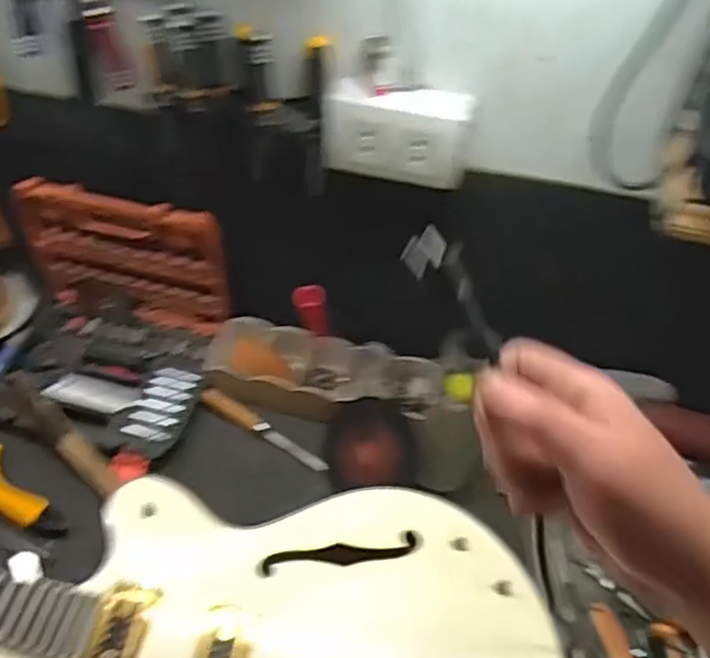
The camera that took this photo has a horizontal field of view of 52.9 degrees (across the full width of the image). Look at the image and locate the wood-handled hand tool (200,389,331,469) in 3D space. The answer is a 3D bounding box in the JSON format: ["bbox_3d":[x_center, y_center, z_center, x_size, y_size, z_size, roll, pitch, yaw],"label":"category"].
[{"bbox_3d":[-0.110,0.123,0.859,0.172,0.019,0.016,33,54,4],"label":"wood-handled hand tool"}]

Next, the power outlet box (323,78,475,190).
[{"bbox_3d":[0.038,-0.175,0.652,0.130,0.084,0.038,11,50,6],"label":"power outlet box"}]

